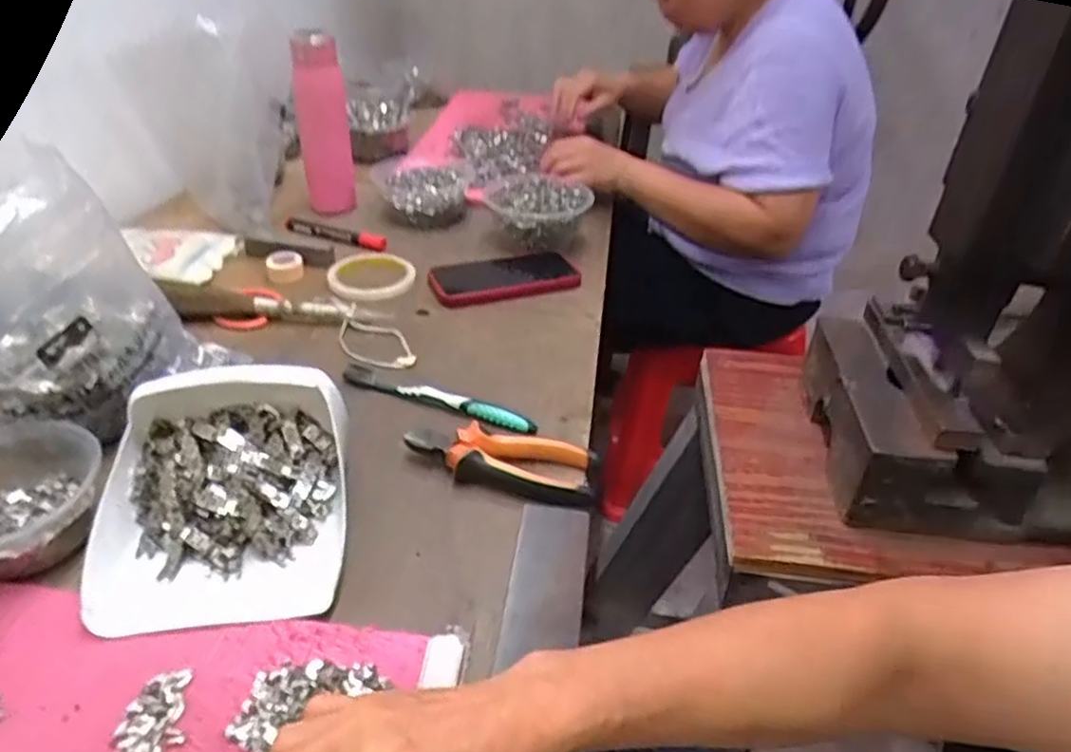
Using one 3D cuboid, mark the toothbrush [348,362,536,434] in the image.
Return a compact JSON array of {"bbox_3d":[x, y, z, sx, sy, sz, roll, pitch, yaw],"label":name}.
[{"bbox_3d":[-0.088,0.019,0.629,0.184,0.020,0.013,17,37,17],"label":"toothbrush"}]

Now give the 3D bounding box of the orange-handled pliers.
[{"bbox_3d":[-0.026,0.066,0.560,0.151,0.025,0.053,12,36,10],"label":"orange-handled pliers"}]

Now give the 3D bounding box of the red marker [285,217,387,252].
[{"bbox_3d":[-0.252,-0.181,0.893,0.146,0.016,0.018,14,36,17],"label":"red marker"}]

